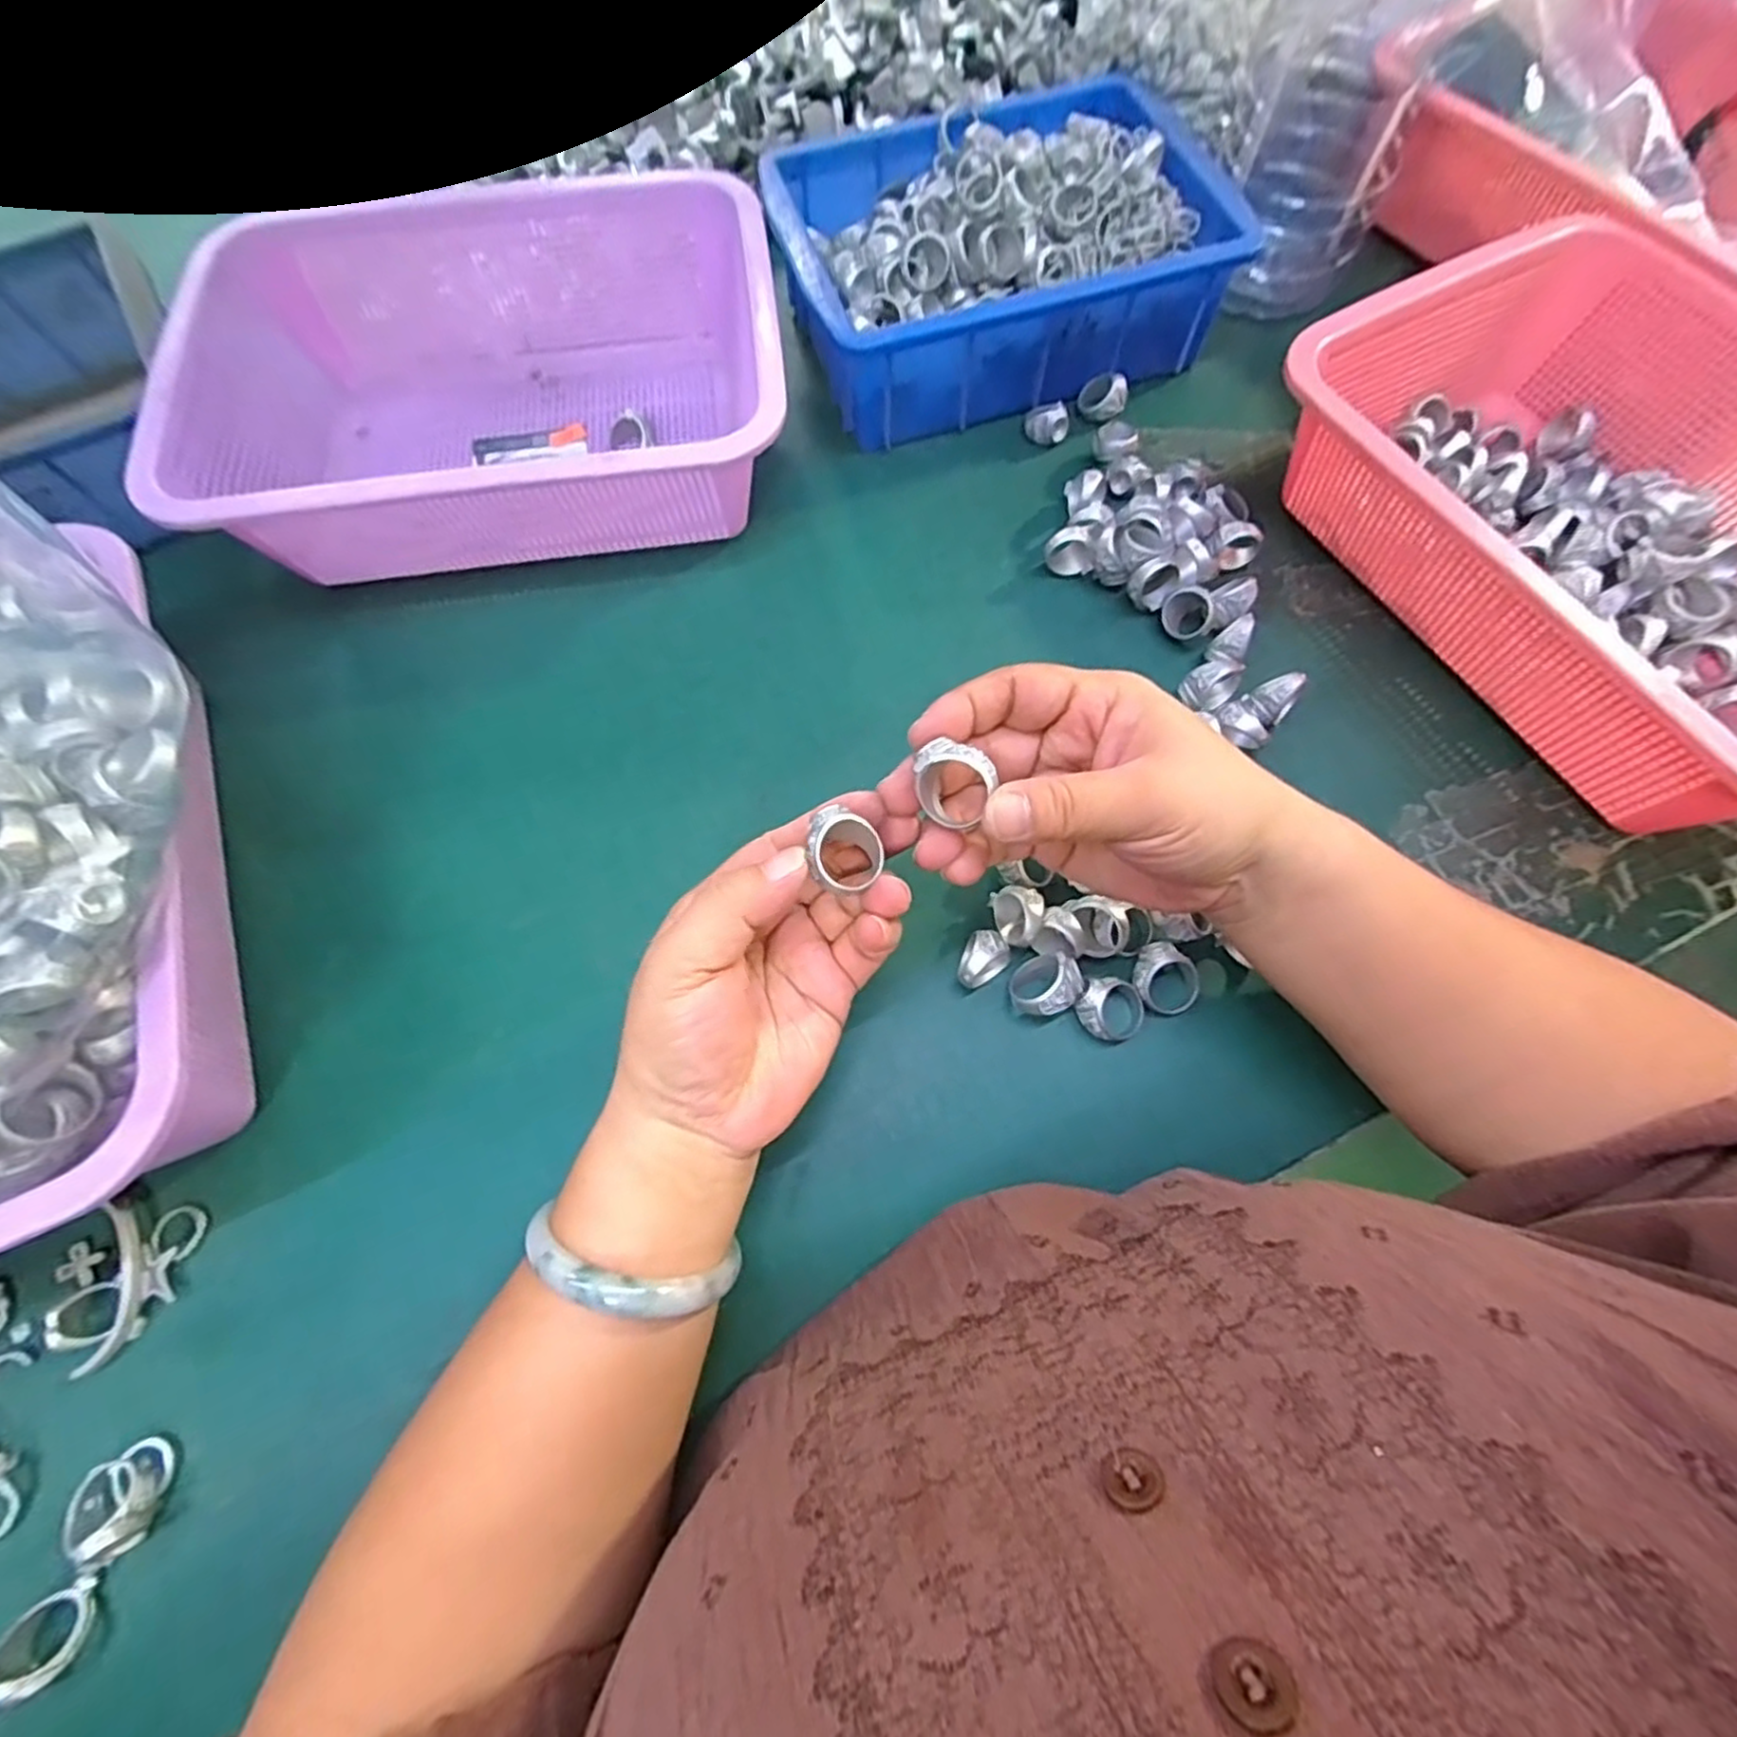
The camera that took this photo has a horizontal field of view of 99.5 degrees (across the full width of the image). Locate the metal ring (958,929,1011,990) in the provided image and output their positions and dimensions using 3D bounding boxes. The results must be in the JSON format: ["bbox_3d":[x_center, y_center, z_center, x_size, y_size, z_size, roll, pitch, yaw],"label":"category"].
[{"bbox_3d":[0.049,0.041,0.316,0.018,0.023,0.024,29,71,13],"label":"metal ring"}]

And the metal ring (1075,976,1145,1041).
[{"bbox_3d":[0.103,0.060,0.311,0.028,0.019,0.025,-18,68,-6],"label":"metal ring"}]

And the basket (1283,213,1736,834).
[{"bbox_3d":[0.357,-0.158,0.353,0.224,0.094,0.287,-27,69,-10],"label":"basket"}]

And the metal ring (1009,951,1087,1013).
[{"bbox_3d":[0.074,0.050,0.311,0.031,0.023,0.026,-21,68,-7],"label":"metal ring"}]

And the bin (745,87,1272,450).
[{"bbox_3d":[0.070,-0.361,0.445,0.238,0.092,0.182,-14,68,-4],"label":"bin"}]

